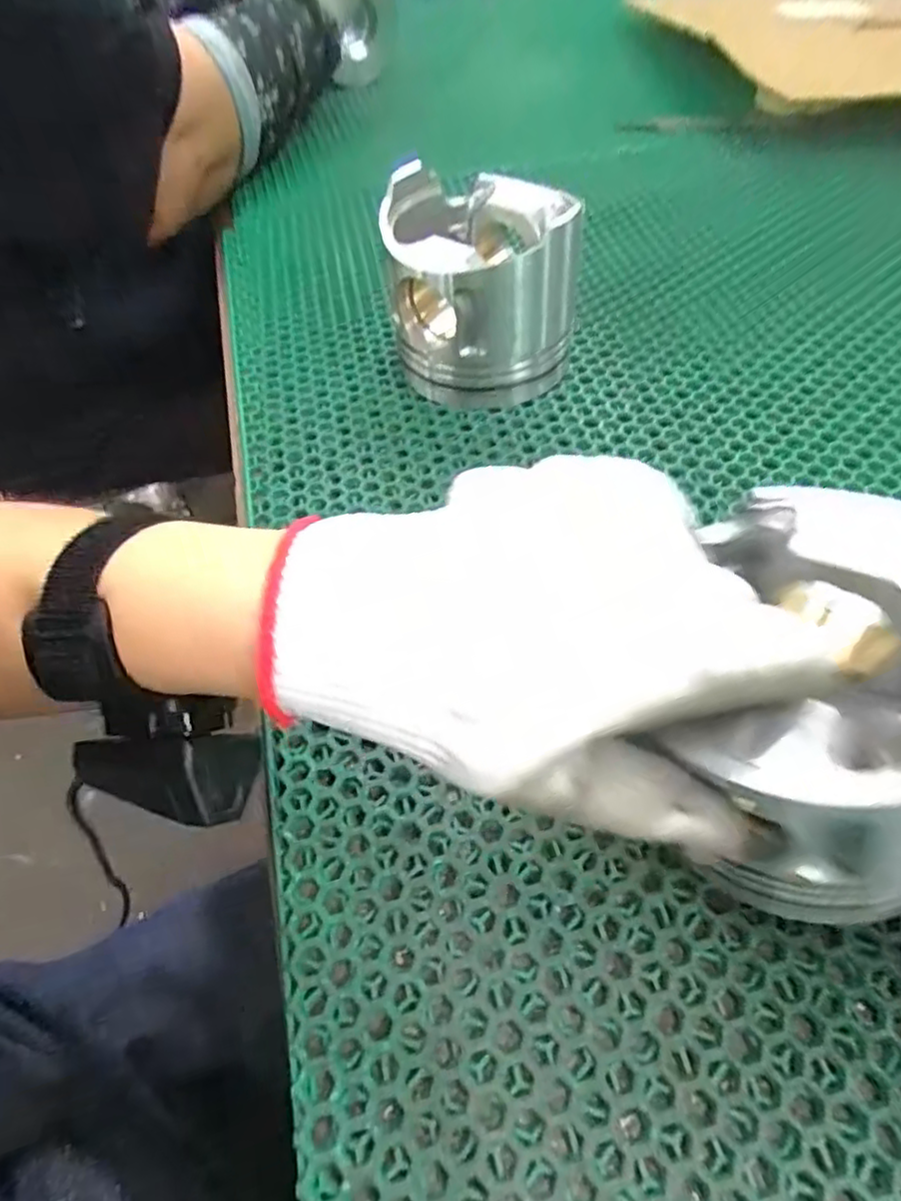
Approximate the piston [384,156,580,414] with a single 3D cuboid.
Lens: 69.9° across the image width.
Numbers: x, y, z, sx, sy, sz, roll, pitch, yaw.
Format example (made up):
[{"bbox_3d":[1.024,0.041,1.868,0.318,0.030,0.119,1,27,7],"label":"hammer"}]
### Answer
[{"bbox_3d":[0.017,-0.190,0.392,0.107,0.094,0.108,-5,55,2],"label":"piston"}]

